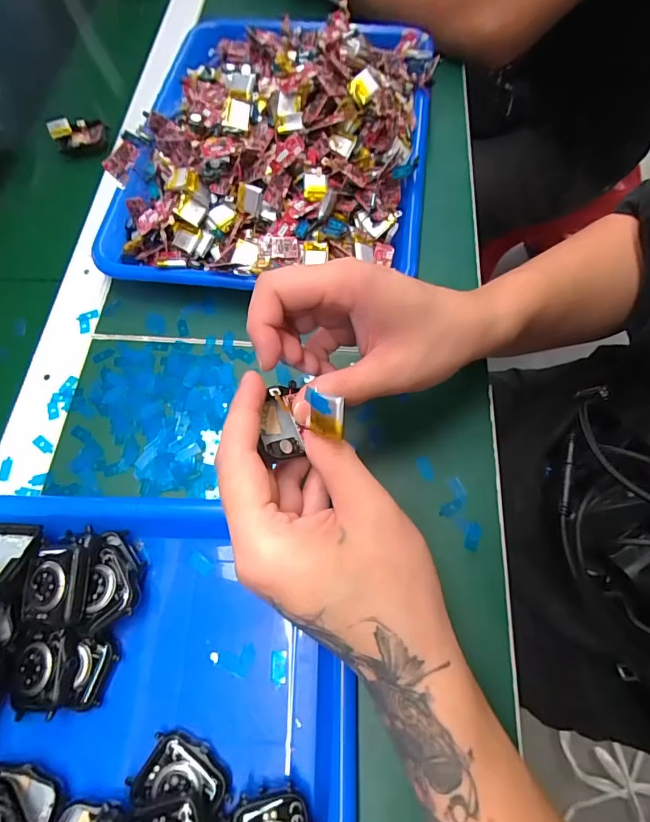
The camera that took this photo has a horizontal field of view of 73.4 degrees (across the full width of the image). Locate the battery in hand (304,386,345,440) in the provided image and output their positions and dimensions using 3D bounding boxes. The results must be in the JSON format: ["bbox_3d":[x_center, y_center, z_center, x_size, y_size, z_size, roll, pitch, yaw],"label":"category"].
[{"bbox_3d":[0.000,0.001,0.198,0.020,0.019,0.004,15,28,37],"label":"battery in hand"}]

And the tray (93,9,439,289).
[{"bbox_3d":[-0.040,-0.248,0.368,0.254,0.064,0.324,6,67,5],"label":"tray"}]

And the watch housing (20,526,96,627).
[{"bbox_3d":[-0.148,0.091,0.243,0.033,0.016,0.049,0,67,2],"label":"watch housing"}]

